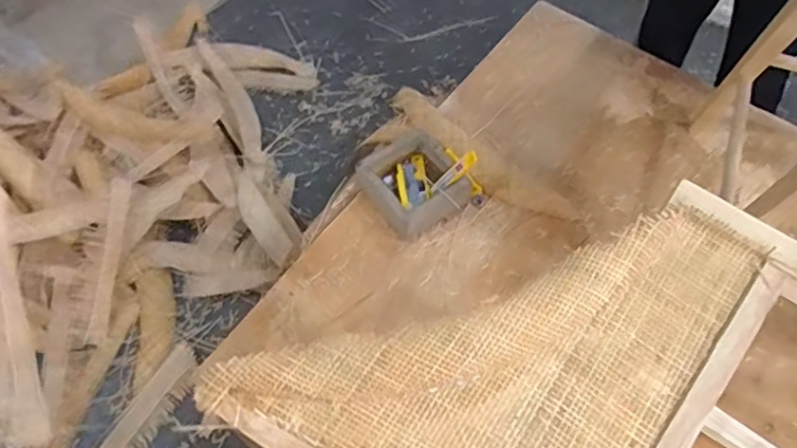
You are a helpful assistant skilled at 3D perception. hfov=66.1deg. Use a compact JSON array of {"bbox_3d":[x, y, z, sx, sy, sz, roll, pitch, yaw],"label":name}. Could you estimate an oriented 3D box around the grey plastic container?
[{"bbox_3d":[0.033,-0.081,1.232,0.193,0.075,0.184,-31,67,-16],"label":"grey plastic container"}]

